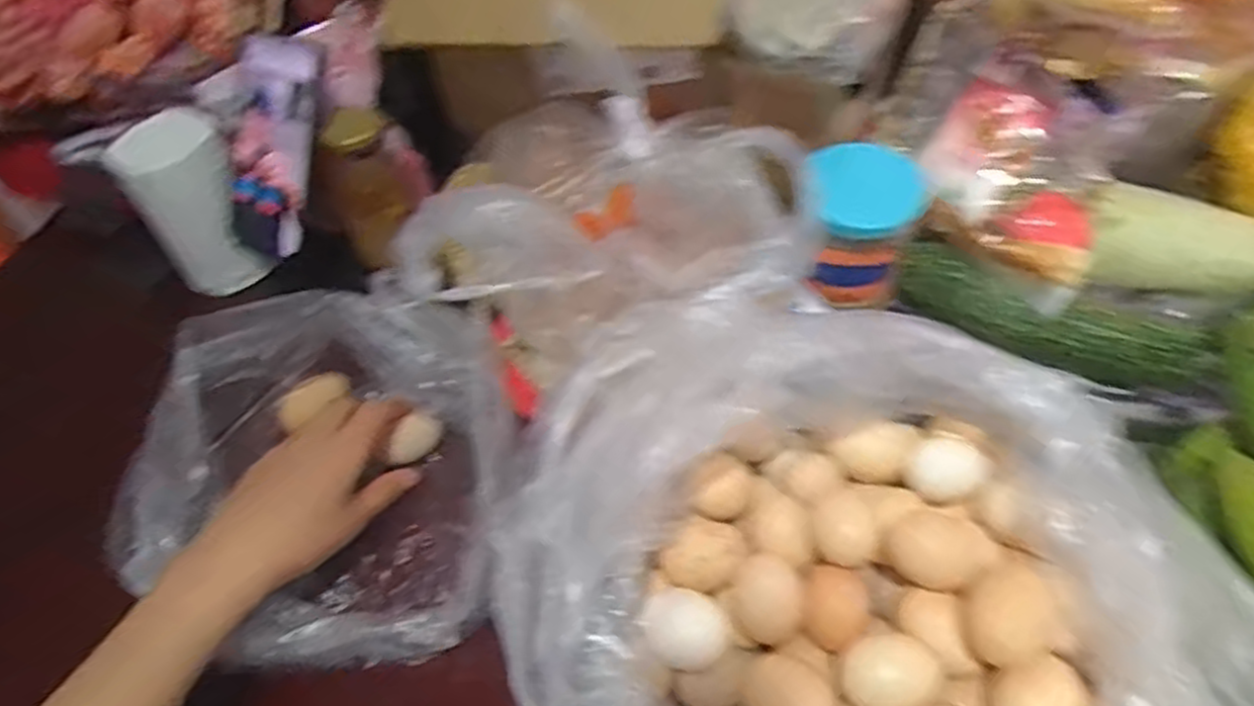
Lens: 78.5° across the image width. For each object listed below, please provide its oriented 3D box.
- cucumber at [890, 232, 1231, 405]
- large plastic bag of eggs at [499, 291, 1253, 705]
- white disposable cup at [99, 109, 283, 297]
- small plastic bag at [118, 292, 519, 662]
[{"bbox_3d":[0.309,-0.023,0.546,0.226,0.052,0.050,18,55,18],"label":"cucumber"},{"bbox_3d":[0.114,0.134,0.377,0.326,0.137,0.288,-2,51,3],"label":"large plastic bag of eggs"},{"bbox_3d":[-0.359,-0.126,0.644,0.082,0.126,0.098,-23,53,-14],"label":"white disposable cup"},{"bbox_3d":[-0.194,0.078,0.485,0.234,0.108,0.211,7,52,9],"label":"small plastic bag"}]

